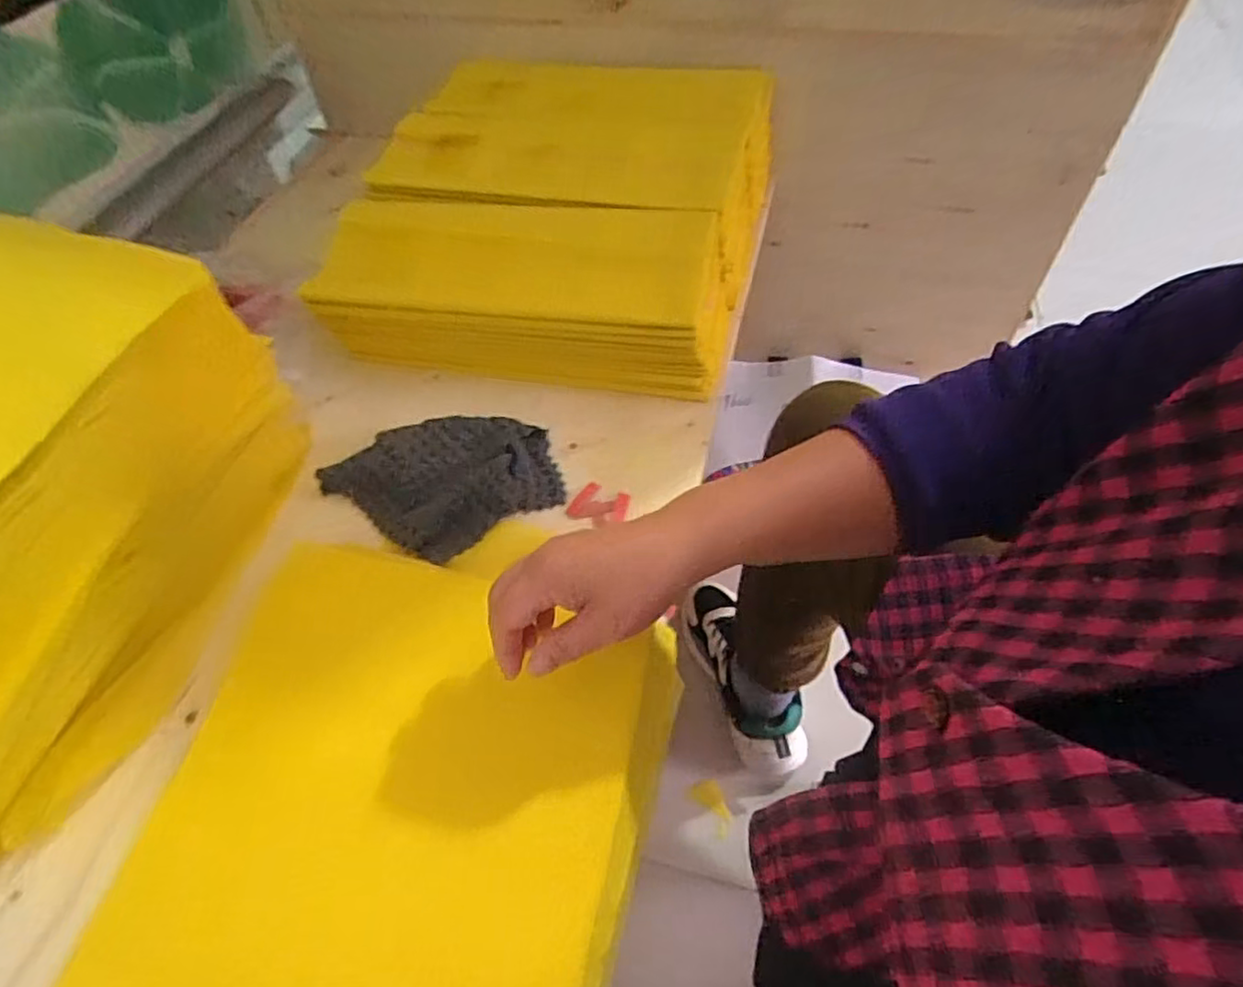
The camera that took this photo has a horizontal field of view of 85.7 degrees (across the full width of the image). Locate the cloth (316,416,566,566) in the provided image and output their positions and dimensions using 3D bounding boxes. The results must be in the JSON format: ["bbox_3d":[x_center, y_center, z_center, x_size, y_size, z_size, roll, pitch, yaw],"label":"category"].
[{"bbox_3d":[-0.148,-0.012,0.565,0.176,0.023,0.127,-25,57,-14],"label":"cloth"}]

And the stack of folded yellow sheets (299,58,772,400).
[{"bbox_3d":[-0.056,-0.297,0.693,0.376,0.125,0.402,9,56,10],"label":"stack of folded yellow sheets"}]

